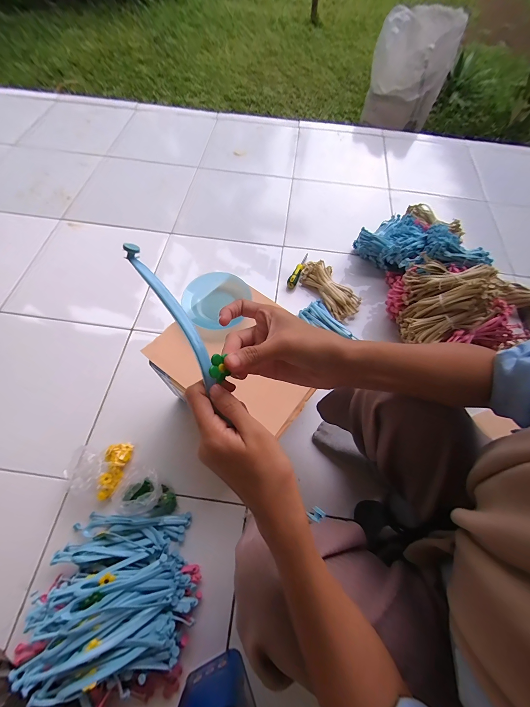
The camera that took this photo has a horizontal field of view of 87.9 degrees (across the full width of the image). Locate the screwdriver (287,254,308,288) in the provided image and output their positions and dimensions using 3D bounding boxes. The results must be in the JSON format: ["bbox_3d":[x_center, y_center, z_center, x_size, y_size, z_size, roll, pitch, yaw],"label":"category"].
[{"bbox_3d":[0.112,-0.276,0.897,0.028,0.027,0.165,24,65,9],"label":"screwdriver"}]

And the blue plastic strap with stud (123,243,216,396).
[{"bbox_3d":[-0.076,-0.033,0.225,0.014,0.011,0.132,-33,85,-17],"label":"blue plastic strap with stud"}]

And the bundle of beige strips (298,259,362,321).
[{"bbox_3d":[0.205,-0.202,0.856,0.102,0.058,0.213,-30,69,-16],"label":"bundle of beige strips"}]

